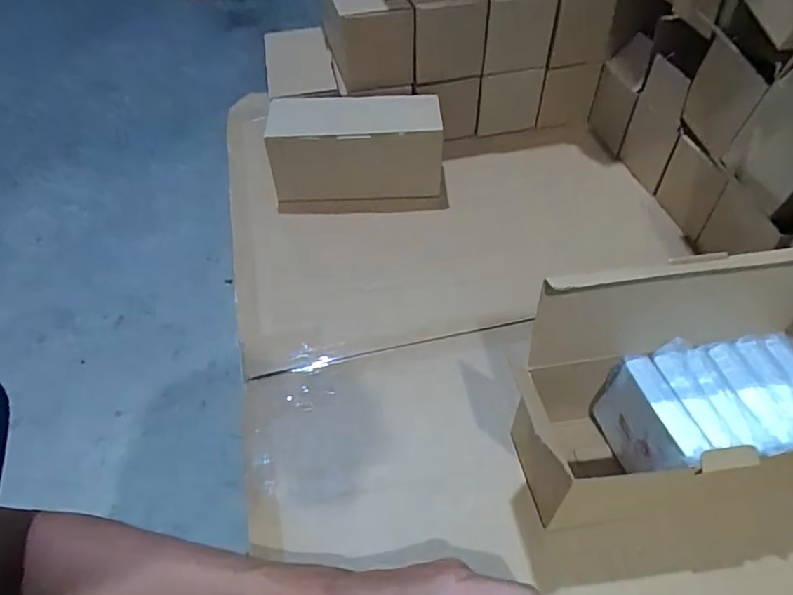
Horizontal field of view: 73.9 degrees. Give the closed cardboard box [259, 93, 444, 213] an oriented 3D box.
[{"bbox_3d":[-0.050,-0.182,0.685,0.216,0.122,0.106,-6,50,0],"label":"closed cardboard box"}]

